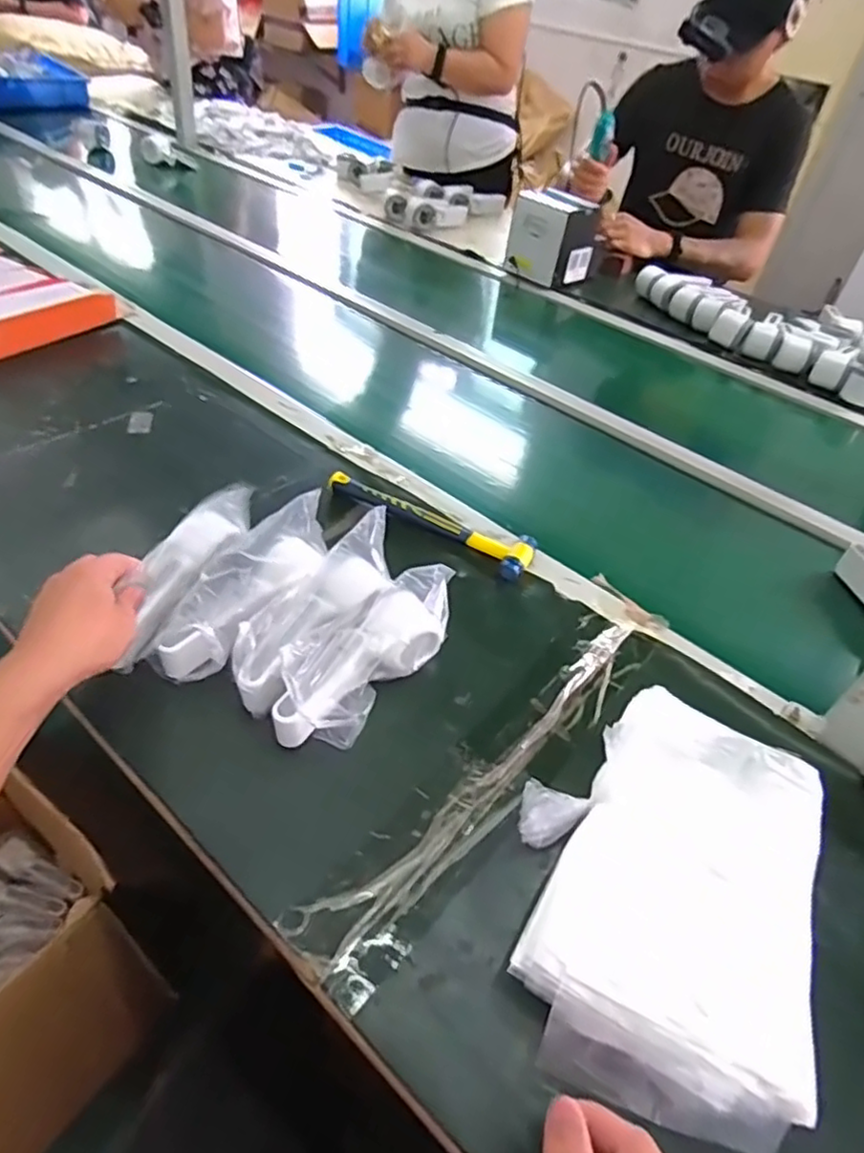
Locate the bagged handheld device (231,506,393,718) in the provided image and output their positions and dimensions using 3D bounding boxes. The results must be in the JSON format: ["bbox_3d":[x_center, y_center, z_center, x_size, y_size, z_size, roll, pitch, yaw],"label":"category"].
[{"bbox_3d":[-0.092,0.031,0.552,0.068,0.096,0.185,26,46,17],"label":"bagged handheld device"}]

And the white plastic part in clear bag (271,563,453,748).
[{"bbox_3d":[-0.050,0.068,0.541,0.070,0.078,0.191,36,49,25],"label":"white plastic part in clear bag"}]

